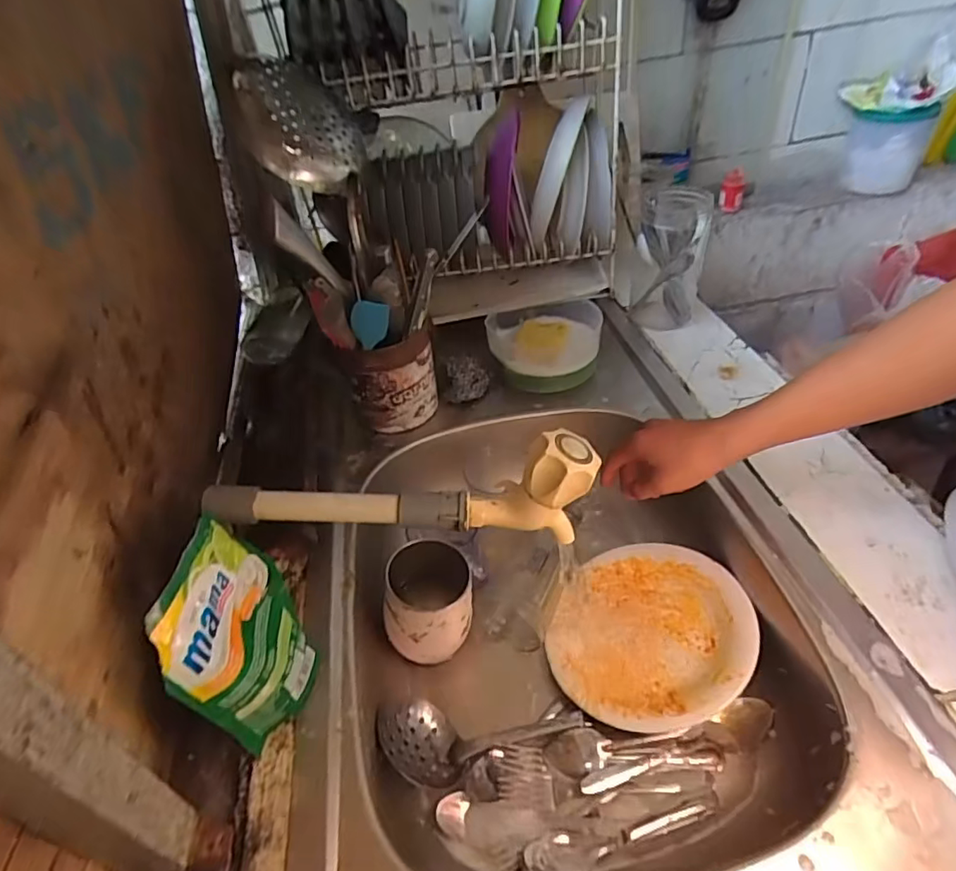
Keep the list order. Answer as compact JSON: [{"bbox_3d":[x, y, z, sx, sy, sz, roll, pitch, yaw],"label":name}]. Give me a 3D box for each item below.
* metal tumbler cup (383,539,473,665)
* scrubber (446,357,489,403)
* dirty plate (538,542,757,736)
[{"bbox_3d":[-0.044,0.165,0.535,0.077,0.096,0.078,-4,40,3],"label":"metal tumbler cup"},{"bbox_3d":[-0.014,-0.071,0.713,0.054,0.041,0.060,0,40,8],"label":"scrubber"},{"bbox_3d":[0.165,0.189,0.535,0.185,0.022,0.186,-5,38,27],"label":"dirty plate"}]

